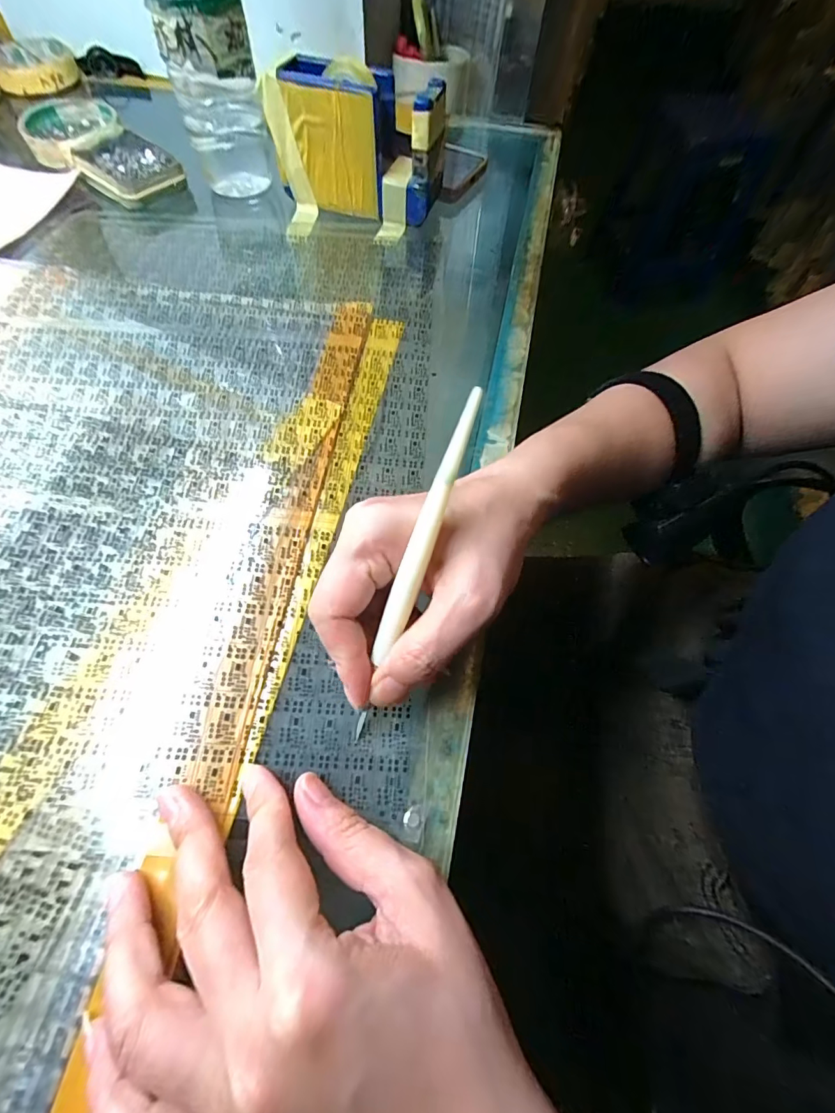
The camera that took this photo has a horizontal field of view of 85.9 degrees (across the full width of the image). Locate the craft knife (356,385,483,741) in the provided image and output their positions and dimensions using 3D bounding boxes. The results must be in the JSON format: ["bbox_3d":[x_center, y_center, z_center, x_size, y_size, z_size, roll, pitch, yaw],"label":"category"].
[{"bbox_3d":[-0.004,0.009,0.178,0.009,0.007,0.148,23,106,10],"label":"craft knife"}]

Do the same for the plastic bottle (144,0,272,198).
[{"bbox_3d":[-0.158,-0.397,0.308,0.062,0.214,0.062,-11,64,-7],"label":"plastic bottle"}]

